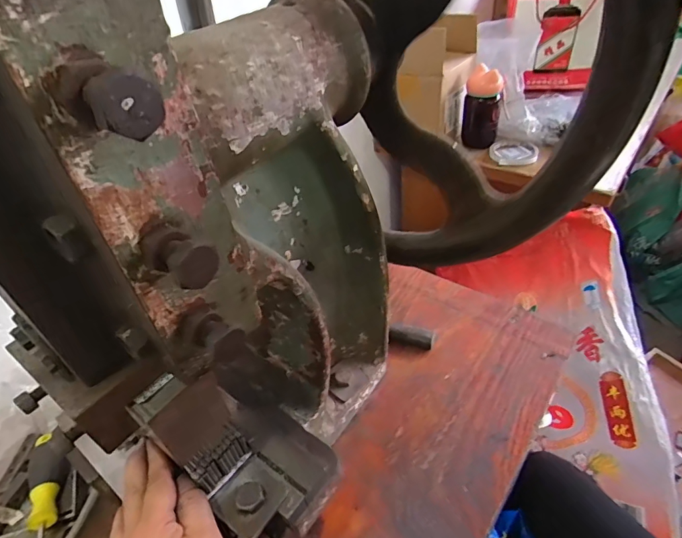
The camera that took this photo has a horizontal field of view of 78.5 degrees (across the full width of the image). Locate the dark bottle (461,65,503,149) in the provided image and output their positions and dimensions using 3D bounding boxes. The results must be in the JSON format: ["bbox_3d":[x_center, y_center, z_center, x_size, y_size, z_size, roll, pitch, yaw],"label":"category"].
[{"bbox_3d":[0.282,-0.321,0.837,0.069,0.142,0.054,8,43,17],"label":"dark bottle"}]

